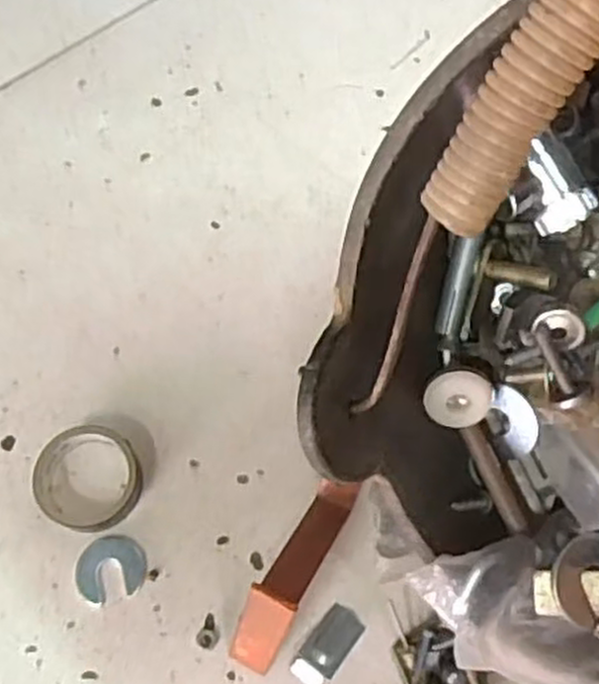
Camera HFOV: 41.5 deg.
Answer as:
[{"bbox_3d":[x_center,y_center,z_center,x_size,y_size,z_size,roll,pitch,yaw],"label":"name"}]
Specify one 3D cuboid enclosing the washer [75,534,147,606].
[{"bbox_3d":[-0.097,0.114,0.401,0.035,0.004,0.031,-18,70,-6],"label":"washer"}]

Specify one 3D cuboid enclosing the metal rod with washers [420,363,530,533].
[{"bbox_3d":[0.072,0.042,0.313,0.025,0.020,0.067,-26,97,-9],"label":"metal rod with washers"}]

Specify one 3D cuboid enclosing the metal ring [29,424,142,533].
[{"bbox_3d":[-0.109,0.070,0.408,0.054,0.017,0.054,0,69,1],"label":"metal ring"}]

